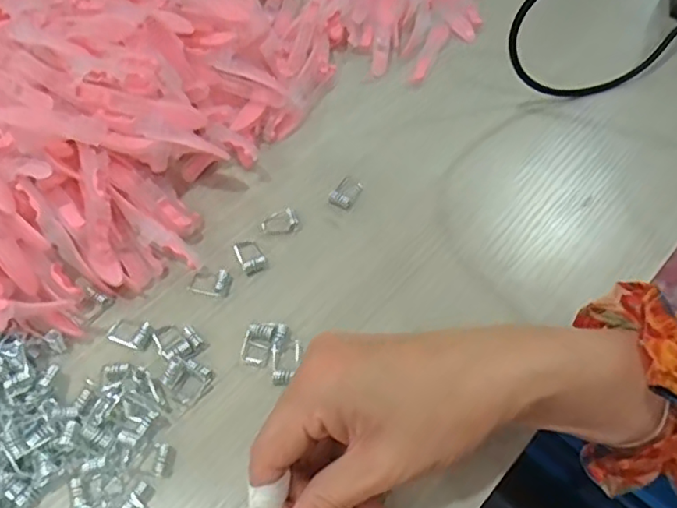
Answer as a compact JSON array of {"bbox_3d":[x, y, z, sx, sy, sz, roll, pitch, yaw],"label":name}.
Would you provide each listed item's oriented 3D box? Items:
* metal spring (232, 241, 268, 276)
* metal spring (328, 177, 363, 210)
[{"bbox_3d":[-0.052,0.000,0.353,0.015,0.006,0.023,-22,60,-17],"label":"metal spring"},{"bbox_3d":[0.005,-0.040,0.382,0.014,0.005,0.024,28,59,14],"label":"metal spring"}]

